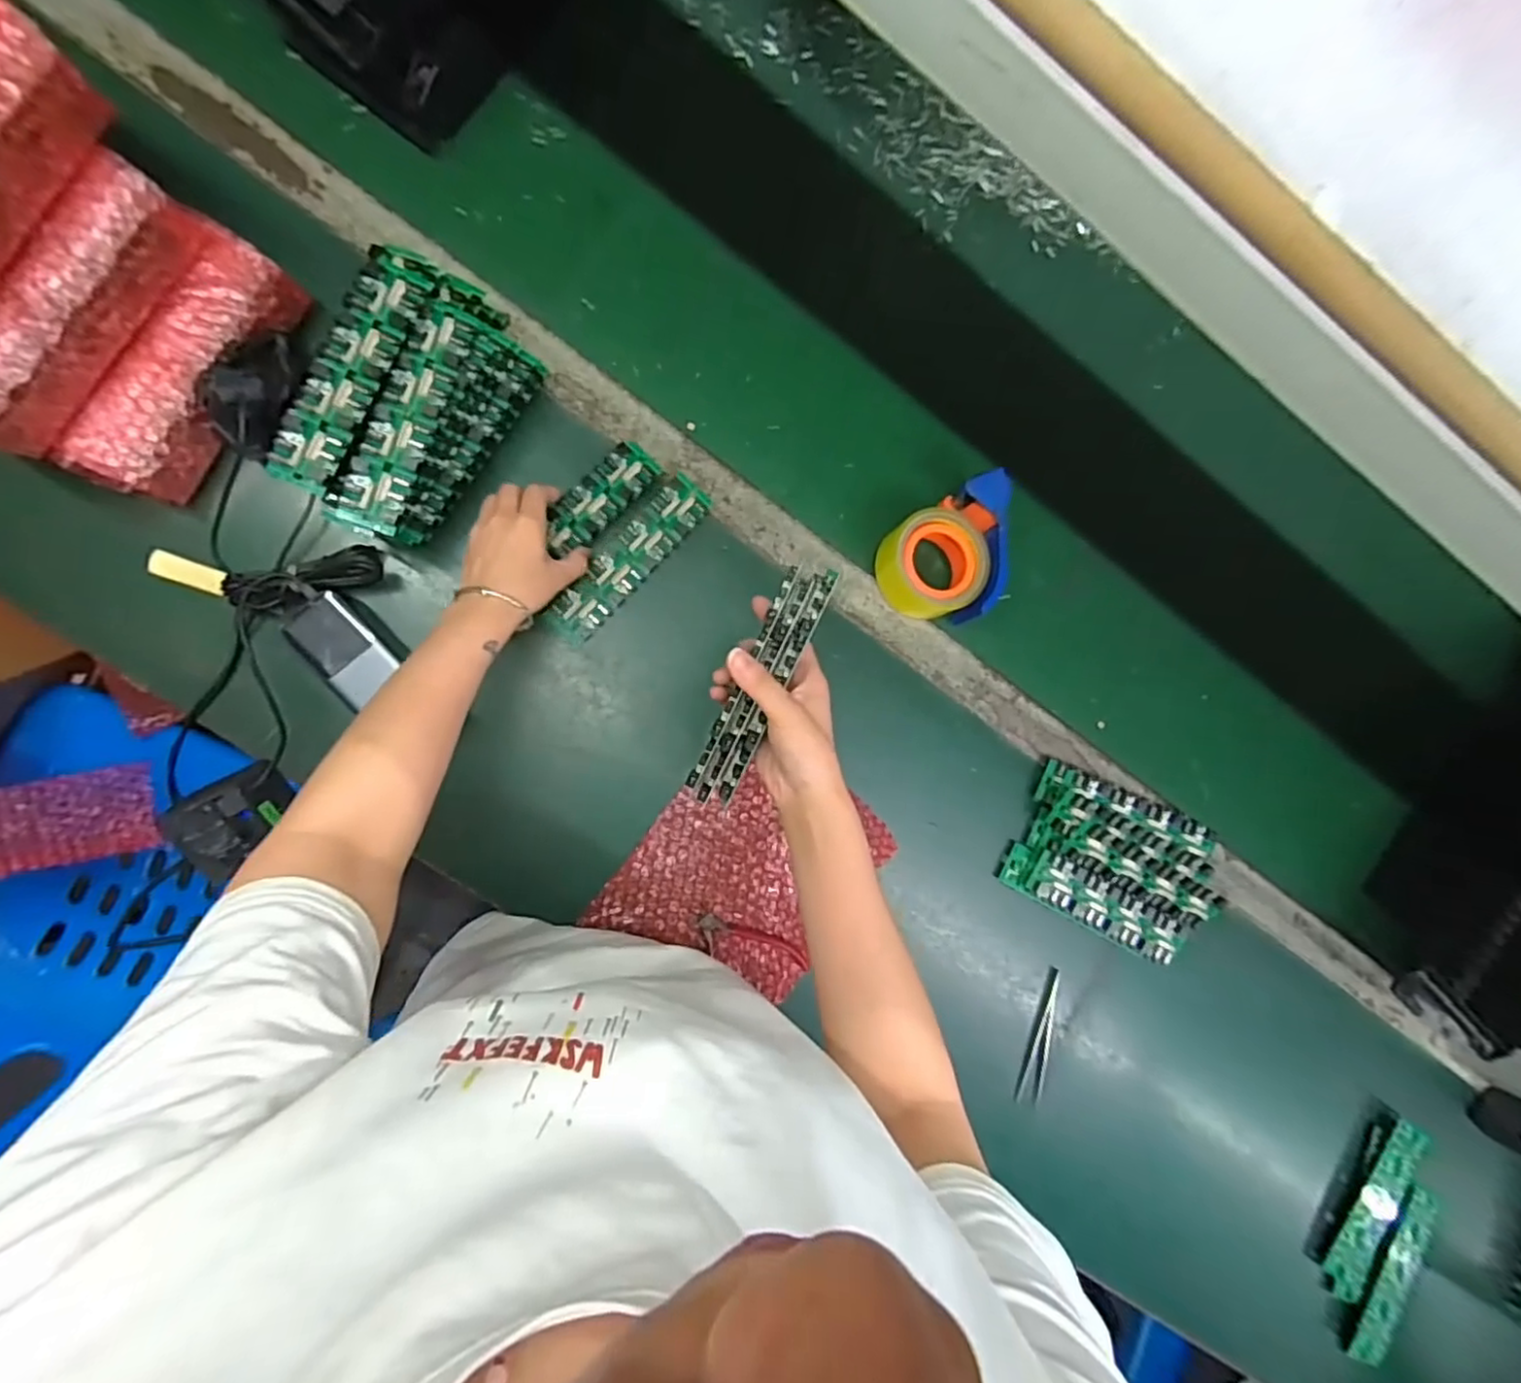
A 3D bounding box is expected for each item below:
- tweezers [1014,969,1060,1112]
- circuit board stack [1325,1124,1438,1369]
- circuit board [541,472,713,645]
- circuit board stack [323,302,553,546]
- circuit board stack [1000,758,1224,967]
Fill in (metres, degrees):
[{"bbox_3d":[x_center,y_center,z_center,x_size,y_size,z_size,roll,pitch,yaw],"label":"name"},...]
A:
[{"bbox_3d":[0.282,0.342,0.650,0.027,0.005,0.131,17,85,-8],"label":"tweezers"},{"bbox_3d":[0.660,0.581,0.692,0.104,0.027,0.228,34,84,-8],"label":"circuit board stack"},{"bbox_3d":[-0.118,-0.120,0.597,0.044,0.009,0.181,42,82,-6],"label":"circuit board"},{"bbox_3d":[-0.259,-0.205,0.537,0.068,0.086,0.191,26,85,-8],"label":"circuit board stack"},{"bbox_3d":[0.360,0.173,0.655,0.205,0.039,0.140,25,84,-8],"label":"circuit board stack"}]

